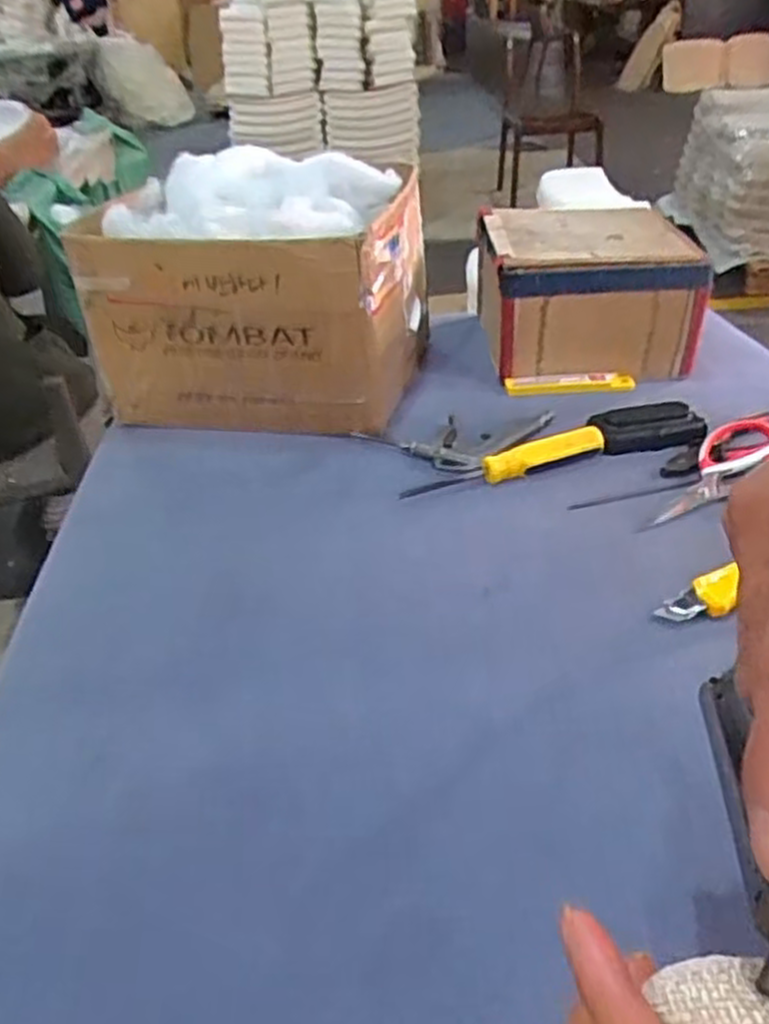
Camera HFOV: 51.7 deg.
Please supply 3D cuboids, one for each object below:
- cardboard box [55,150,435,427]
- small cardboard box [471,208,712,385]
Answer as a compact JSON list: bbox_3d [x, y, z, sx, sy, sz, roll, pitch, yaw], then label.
[{"bbox_3d":[-0.120,-0.224,0.818,0.291,0.228,0.232,7,39,16],"label":"cardboard box"},{"bbox_3d":[0.225,-0.254,0.894,0.219,0.130,0.202,-6,37,1],"label":"small cardboard box"}]

